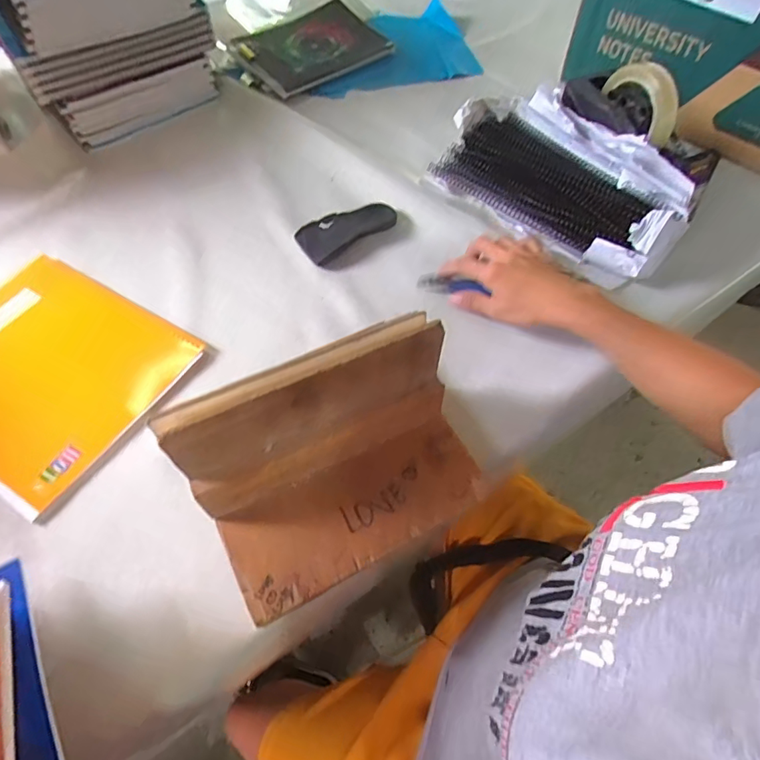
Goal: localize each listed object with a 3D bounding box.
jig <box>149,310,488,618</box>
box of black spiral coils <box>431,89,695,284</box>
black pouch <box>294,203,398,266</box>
[{"bbox_3d":[-0.027,0.065,0.368,0.204,0.140,0.125,-23,63,-15],"label":"jig"},{"bbox_3d":[0.204,-0.242,0.582,0.149,0.098,0.313,-37,68,-21],"label":"box of black spiral coils"},{"bbox_3d":[-0.039,-0.181,0.588,0.120,0.016,0.056,-34,67,-20],"label":"black pouch"}]

